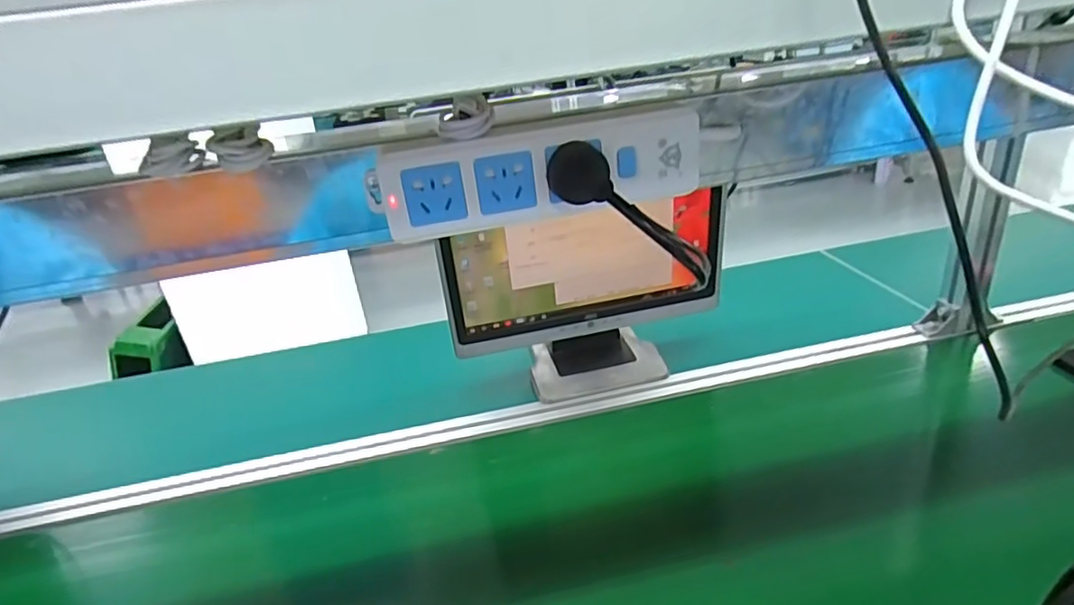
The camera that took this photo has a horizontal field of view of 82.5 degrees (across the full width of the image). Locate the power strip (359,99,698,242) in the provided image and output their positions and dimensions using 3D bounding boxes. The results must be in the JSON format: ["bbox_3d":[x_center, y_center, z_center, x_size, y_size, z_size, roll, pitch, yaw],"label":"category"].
[{"bbox_3d":[0.002,-0.078,0.368,0.195,0.053,0.023,-9,26,-5],"label":"power strip"}]

